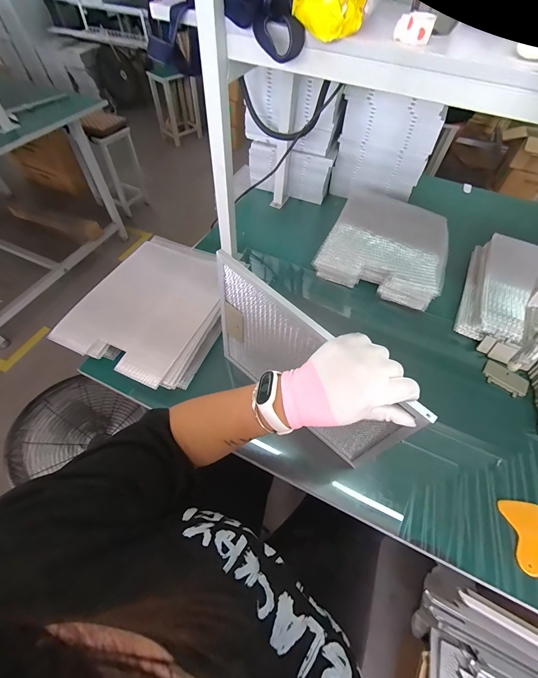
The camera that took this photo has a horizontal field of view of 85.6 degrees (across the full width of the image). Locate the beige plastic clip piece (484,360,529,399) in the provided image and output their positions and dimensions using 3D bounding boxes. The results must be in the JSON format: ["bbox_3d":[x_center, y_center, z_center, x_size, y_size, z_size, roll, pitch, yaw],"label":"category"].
[{"bbox_3d":[0.509,0.087,0.627,0.080,0.020,0.051,38,63,20],"label":"beige plastic clip piece"}]

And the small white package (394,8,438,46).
[{"bbox_3d":[0.189,-0.405,0.377,0.046,0.028,0.015,17,58,8],"label":"small white package"}]

